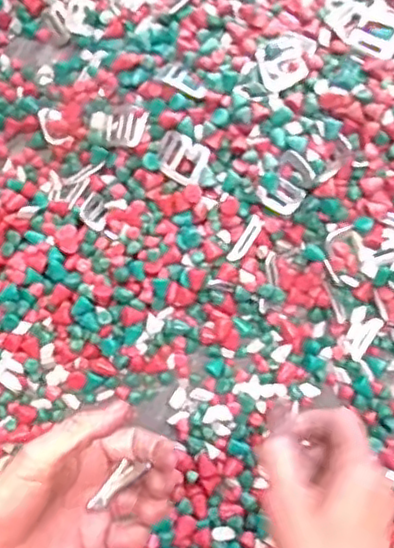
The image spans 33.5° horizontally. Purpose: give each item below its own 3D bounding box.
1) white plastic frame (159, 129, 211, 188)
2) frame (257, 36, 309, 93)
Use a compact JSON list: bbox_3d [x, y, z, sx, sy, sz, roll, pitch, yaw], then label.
[{"bbox_3d":[-0.012,-0.090,0.513,0.040,0.006,0.034,31,104,10],"label":"white plastic frame"},{"bbox_3d":[0.066,-0.162,0.504,0.034,0.009,0.036,-23,74,-3],"label":"frame"}]

